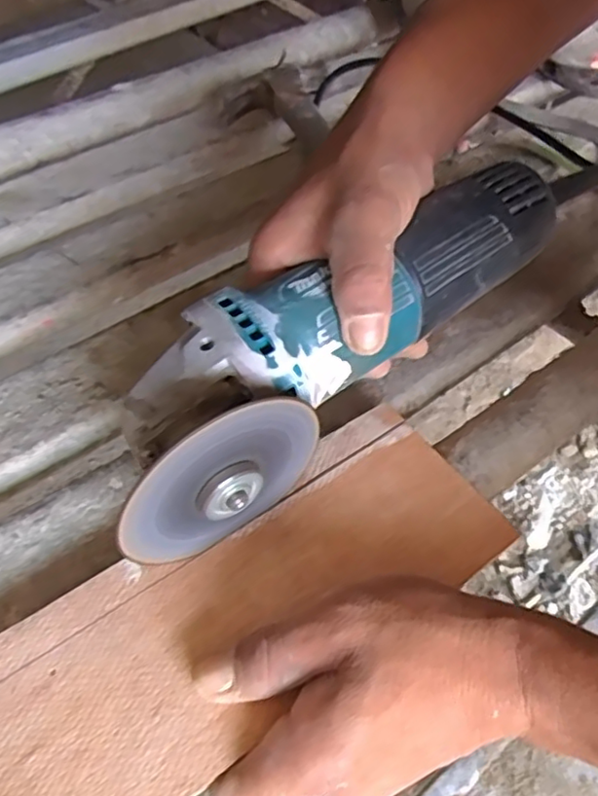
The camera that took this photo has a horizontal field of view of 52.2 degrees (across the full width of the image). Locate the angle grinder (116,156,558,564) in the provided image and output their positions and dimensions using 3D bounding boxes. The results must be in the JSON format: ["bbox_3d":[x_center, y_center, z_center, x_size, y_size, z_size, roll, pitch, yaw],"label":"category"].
[{"bbox_3d":[0.020,-0.030,0.290,0.259,0.069,0.074,-38,61,-18],"label":"angle grinder"}]

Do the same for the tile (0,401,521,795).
[{"bbox_3d":[-0.026,0.091,0.270,0.247,0.007,0.098,-30,58,-21],"label":"tile"}]

